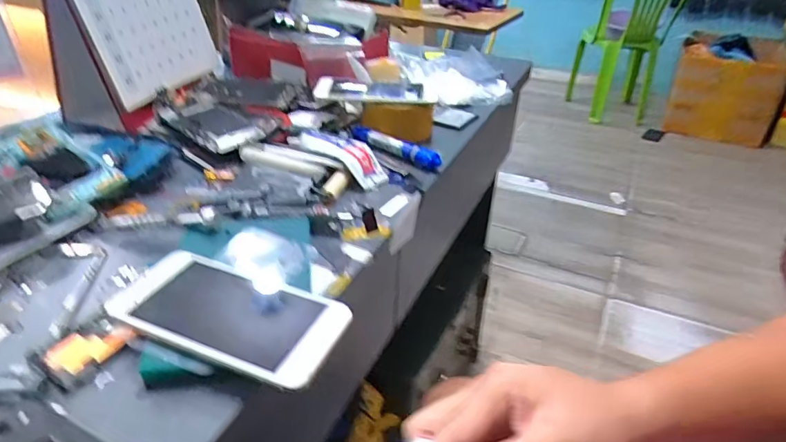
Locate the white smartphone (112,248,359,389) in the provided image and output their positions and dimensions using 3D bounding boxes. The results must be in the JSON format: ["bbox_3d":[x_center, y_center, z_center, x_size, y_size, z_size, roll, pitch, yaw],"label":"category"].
[{"bbox_3d":[-0.110,0.061,0.350,0.158,0.008,0.078,14,33,19],"label":"white smartphone"}]

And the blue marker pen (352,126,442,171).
[{"bbox_3d":[0.001,-0.091,0.622,0.131,0.021,0.015,26,39,33],"label":"blue marker pen"}]

